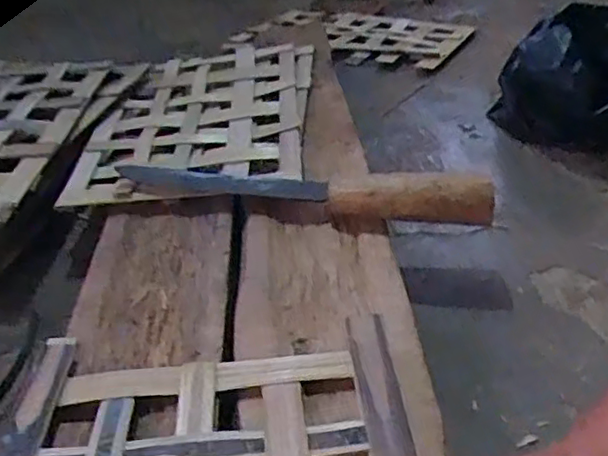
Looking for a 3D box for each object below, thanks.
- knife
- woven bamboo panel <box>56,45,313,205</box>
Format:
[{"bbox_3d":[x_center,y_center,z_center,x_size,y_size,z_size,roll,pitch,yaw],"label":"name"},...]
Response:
[{"bbox_3d":[-0.007,-0.031,0.540,0.314,0.034,0.037,7,35,15],"label":"knife"},{"bbox_3d":[-0.107,-0.126,0.708,0.216,0.018,0.370,-3,36,5],"label":"woven bamboo panel"}]

